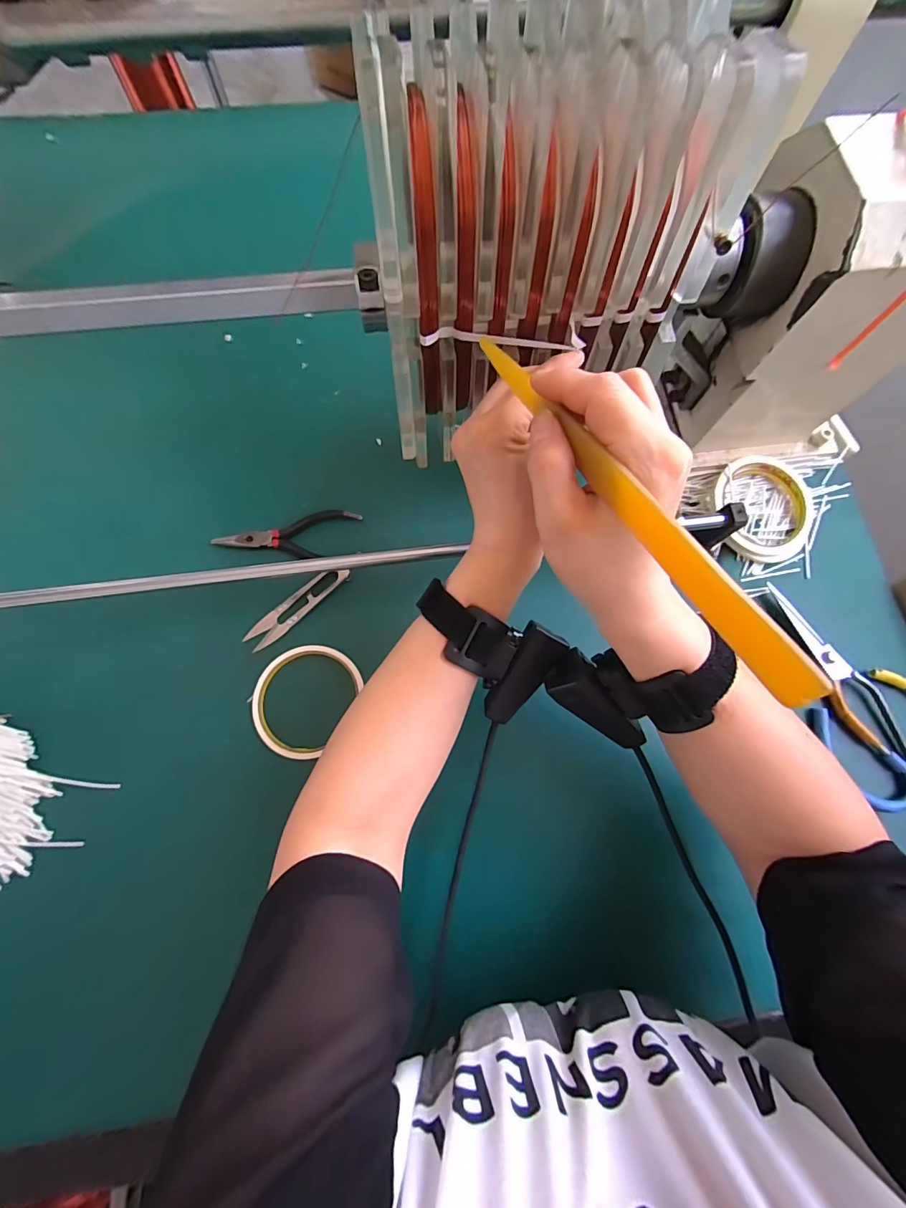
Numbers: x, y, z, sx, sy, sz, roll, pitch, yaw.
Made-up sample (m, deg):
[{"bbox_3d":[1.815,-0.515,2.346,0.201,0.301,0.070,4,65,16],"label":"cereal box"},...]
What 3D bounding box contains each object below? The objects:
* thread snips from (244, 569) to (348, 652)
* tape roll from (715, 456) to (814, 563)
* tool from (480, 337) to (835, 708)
[{"bbox_3d":[-0.131,0.001,0.370,0.099,0.008,0.023,-40,80,-11],"label":"thread snips"},{"bbox_3d":[0.280,-0.086,0.390,0.088,0.024,0.093,0,76,-2],"label":"tape roll"},{"bbox_3d":[0.060,-0.055,0.177,0.006,0.015,0.213,-21,57,-7],"label":"tool"}]

